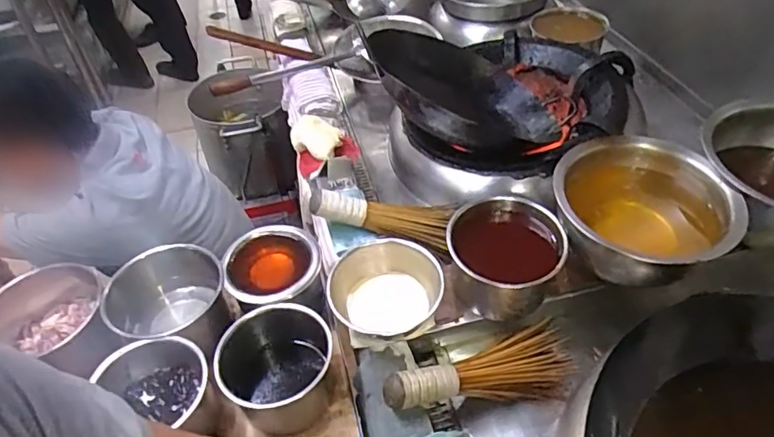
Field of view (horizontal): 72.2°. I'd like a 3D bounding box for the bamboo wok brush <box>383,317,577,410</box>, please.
[{"bbox_3d":[0.135,0.228,0.768,0.292,0.067,0.098,-3,42,-23],"label":"bamboo wok brush"}]

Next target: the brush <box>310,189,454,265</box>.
[{"bbox_3d":[-0.006,-0.001,0.951,0.262,0.055,0.077,14,43,-13],"label":"brush"}]

